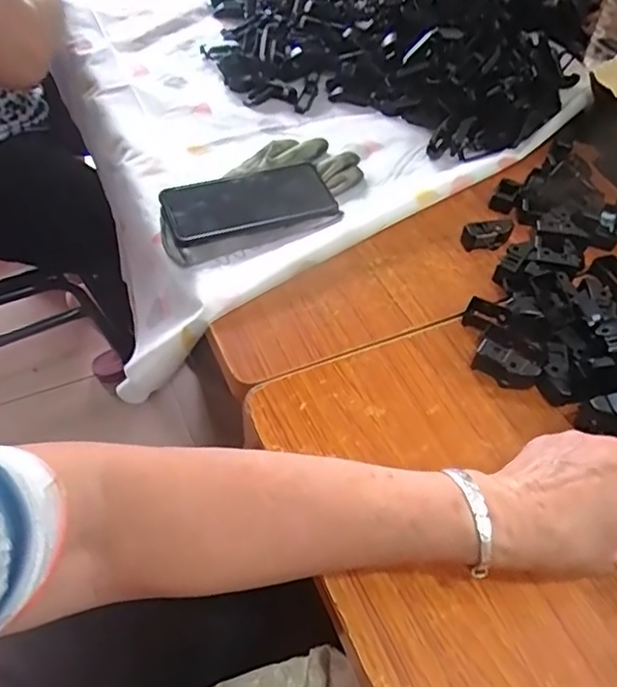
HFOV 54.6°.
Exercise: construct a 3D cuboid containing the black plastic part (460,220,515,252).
[{"bbox_3d":[0.173,-0.105,0.572,0.050,0.023,0.017,-5,53,-7],"label":"black plastic part"}]

